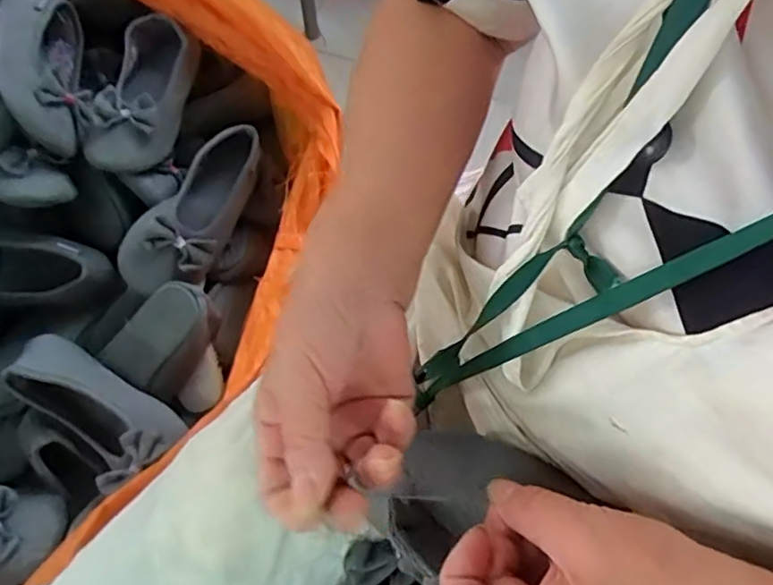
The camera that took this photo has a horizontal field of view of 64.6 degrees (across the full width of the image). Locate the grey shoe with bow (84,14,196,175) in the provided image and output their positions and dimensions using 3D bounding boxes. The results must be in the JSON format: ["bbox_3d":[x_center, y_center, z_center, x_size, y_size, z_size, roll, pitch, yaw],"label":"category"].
[{"bbox_3d":[-0.294,-0.246,0.770,0.089,0.075,0.228,3,65,3],"label":"grey shoe with bow"}]

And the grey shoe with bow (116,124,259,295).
[{"bbox_3d":[-0.224,-0.099,0.725,0.076,0.059,0.229,17,66,10],"label":"grey shoe with bow"}]

